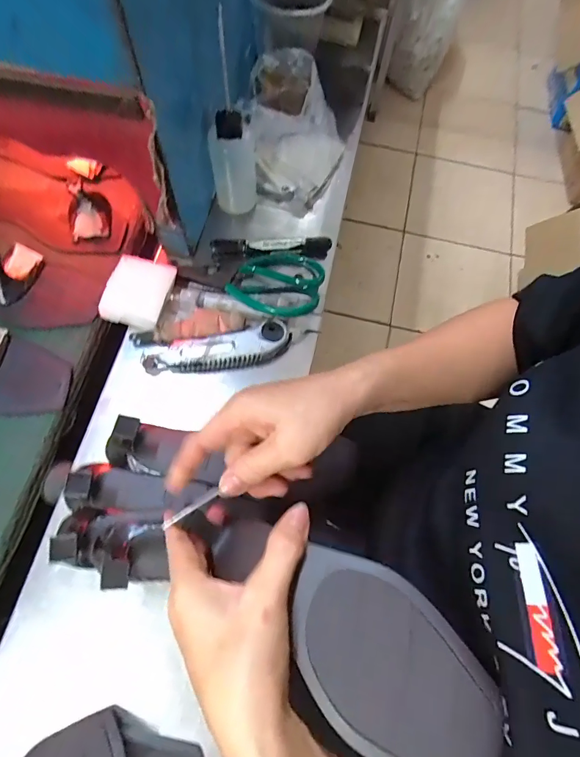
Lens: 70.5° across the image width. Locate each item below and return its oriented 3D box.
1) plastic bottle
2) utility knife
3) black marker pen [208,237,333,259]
[{"bbox_3d":[-0.066,-0.252,0.476,0.050,0.111,0.051,-4,71,-4],"label":"plastic bottle"},{"bbox_3d":[-0.081,-0.032,0.432,0.161,0.031,0.048,-5,71,-5],"label":"utility knife"},{"bbox_3d":[-0.022,-0.152,0.481,0.137,0.024,0.021,0,70,-3],"label":"black marker pen"}]

